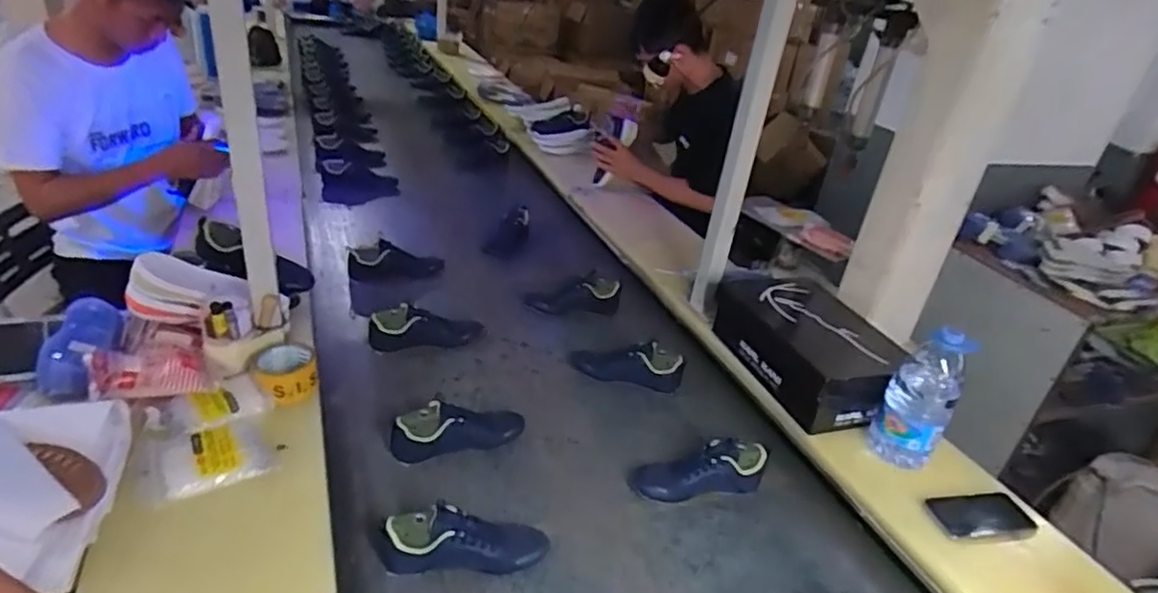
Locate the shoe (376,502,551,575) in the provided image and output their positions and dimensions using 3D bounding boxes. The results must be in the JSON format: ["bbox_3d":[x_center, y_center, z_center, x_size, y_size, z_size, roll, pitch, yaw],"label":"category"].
[{"bbox_3d":[-0.154,0.313,0.867,0.221,0.085,0.069,4,29,-8],"label":"shoe"}]

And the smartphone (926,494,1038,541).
[{"bbox_3d":[0.615,0.336,0.994,0.160,0.016,0.074,3,41,-12],"label":"smartphone"}]

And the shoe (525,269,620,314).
[{"bbox_3d":[-0.011,-0.007,1.468,0.206,0.078,0.099,-2,30,-18],"label":"shoe"}]

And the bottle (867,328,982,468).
[{"bbox_3d":[0.553,0.162,1.057,0.100,0.211,0.090,24,32,26],"label":"bottle"}]

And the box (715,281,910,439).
[{"bbox_3d":[0.435,0.092,1.252,0.229,0.112,0.352,-2,30,-18],"label":"box"}]

